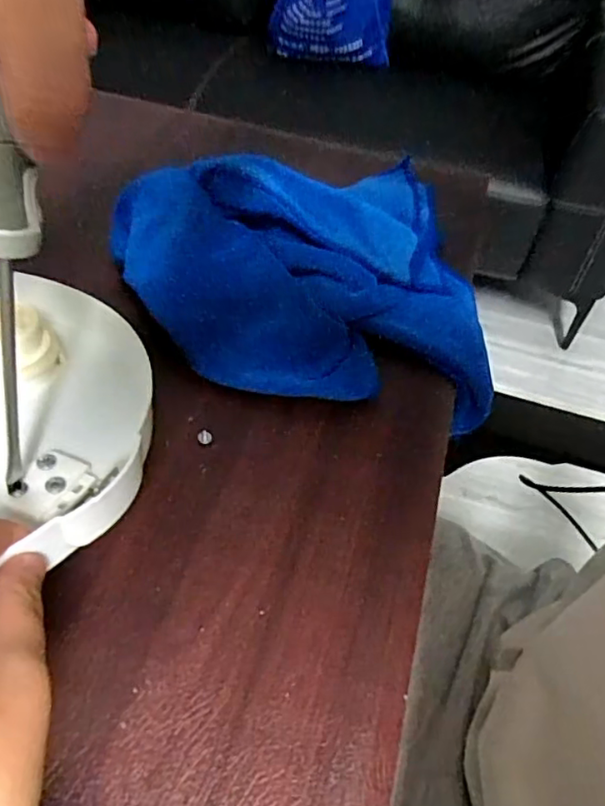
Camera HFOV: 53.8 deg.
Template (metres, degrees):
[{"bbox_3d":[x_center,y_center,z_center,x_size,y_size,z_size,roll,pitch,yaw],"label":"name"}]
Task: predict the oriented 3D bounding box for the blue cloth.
[{"bbox_3d":[0.006,-0.075,0.379,0.219,0.086,0.174,-11,51,-15],"label":"blue cloth"}]

